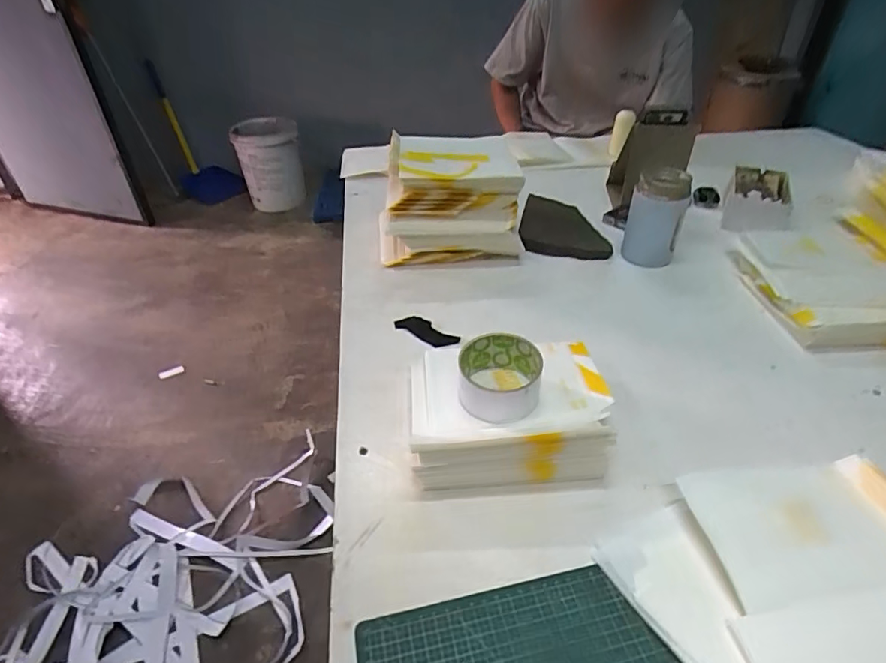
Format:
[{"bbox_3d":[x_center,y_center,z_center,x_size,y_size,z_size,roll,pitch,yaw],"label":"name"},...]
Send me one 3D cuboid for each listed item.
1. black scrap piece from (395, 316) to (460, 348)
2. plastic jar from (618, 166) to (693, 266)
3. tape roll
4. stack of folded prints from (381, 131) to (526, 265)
[{"bbox_3d":[-0.021,0.000,0.647,0.084,0.009,0.030,25,44,29],"label":"black scrap piece"},{"bbox_3d":[0.317,-0.171,0.758,0.076,0.120,0.069,3,38,5],"label":"plastic jar"},{"bbox_3d":[0.056,0.045,0.499,0.079,0.045,0.073,-1,38,0],"label":"tape roll"},{"bbox_3d":[0.017,-0.218,0.802,0.192,0.135,0.209,-1,38,0],"label":"stack of folded prints"}]

